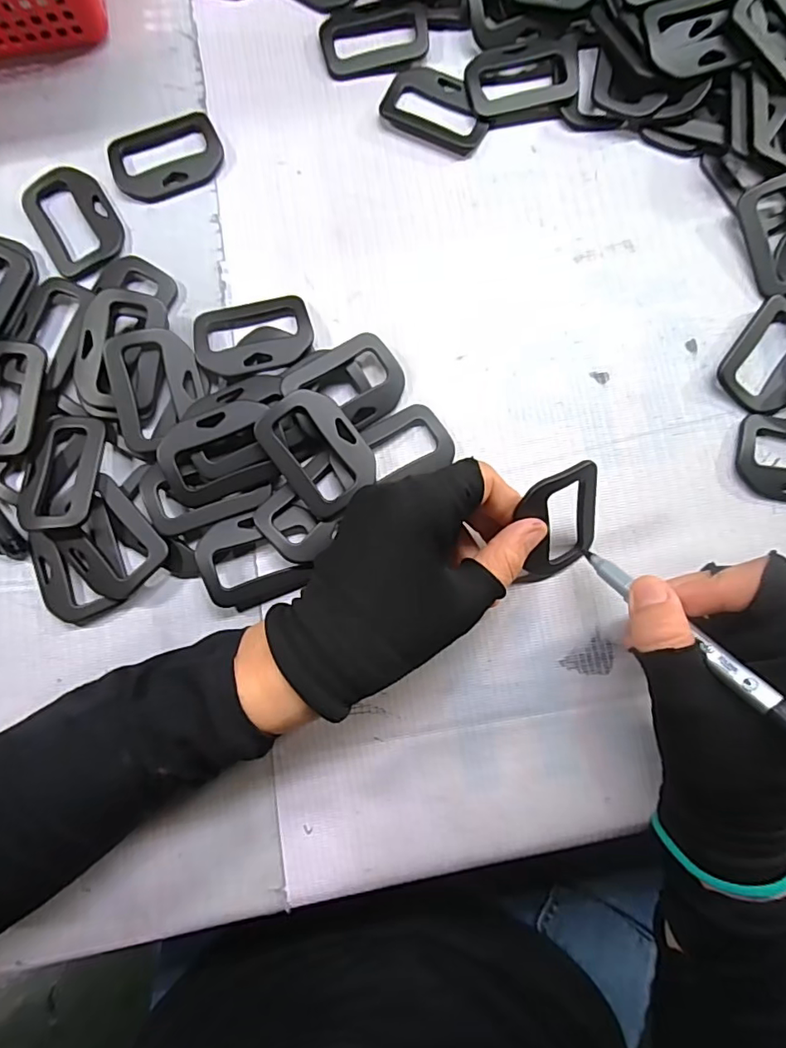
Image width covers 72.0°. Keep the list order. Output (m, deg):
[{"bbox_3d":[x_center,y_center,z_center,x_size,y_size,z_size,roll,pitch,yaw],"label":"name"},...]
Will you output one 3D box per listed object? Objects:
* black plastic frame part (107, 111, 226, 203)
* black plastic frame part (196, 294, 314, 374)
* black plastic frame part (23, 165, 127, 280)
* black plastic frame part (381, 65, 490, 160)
[{"bbox_3d":[-0.127,-0.207,0.304,0.060,0.005,0.047,-25,83,-2],"label":"black plastic frame part"},{"bbox_3d":[-0.073,-0.099,0.286,0.060,0.011,0.044,-13,82,-1],"label":"black plastic frame part"},{"bbox_3d":[-0.175,-0.169,0.297,0.044,0.004,0.066,-33,83,-3],"label":"black plastic frame part"},{"bbox_3d":[0.026,-0.236,0.307,0.060,0.004,0.042,27,84,4],"label":"black plastic frame part"}]

